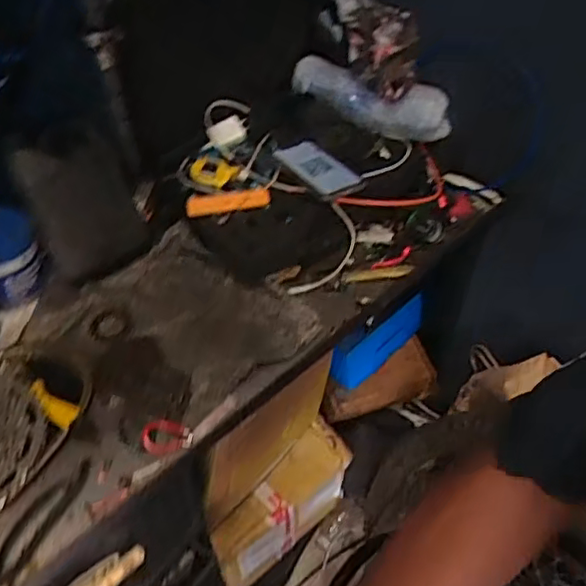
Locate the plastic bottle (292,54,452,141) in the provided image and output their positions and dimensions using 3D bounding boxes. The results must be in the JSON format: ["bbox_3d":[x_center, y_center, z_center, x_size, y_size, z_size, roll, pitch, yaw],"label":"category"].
[{"bbox_3d":[0.115,-0.295,0.950,0.254,0.077,0.059,22,51,18],"label":"plastic bottle"}]

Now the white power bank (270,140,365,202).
[{"bbox_3d":[0.040,-0.177,0.875,0.072,0.014,0.140,-27,53,-23],"label":"white power bank"}]

